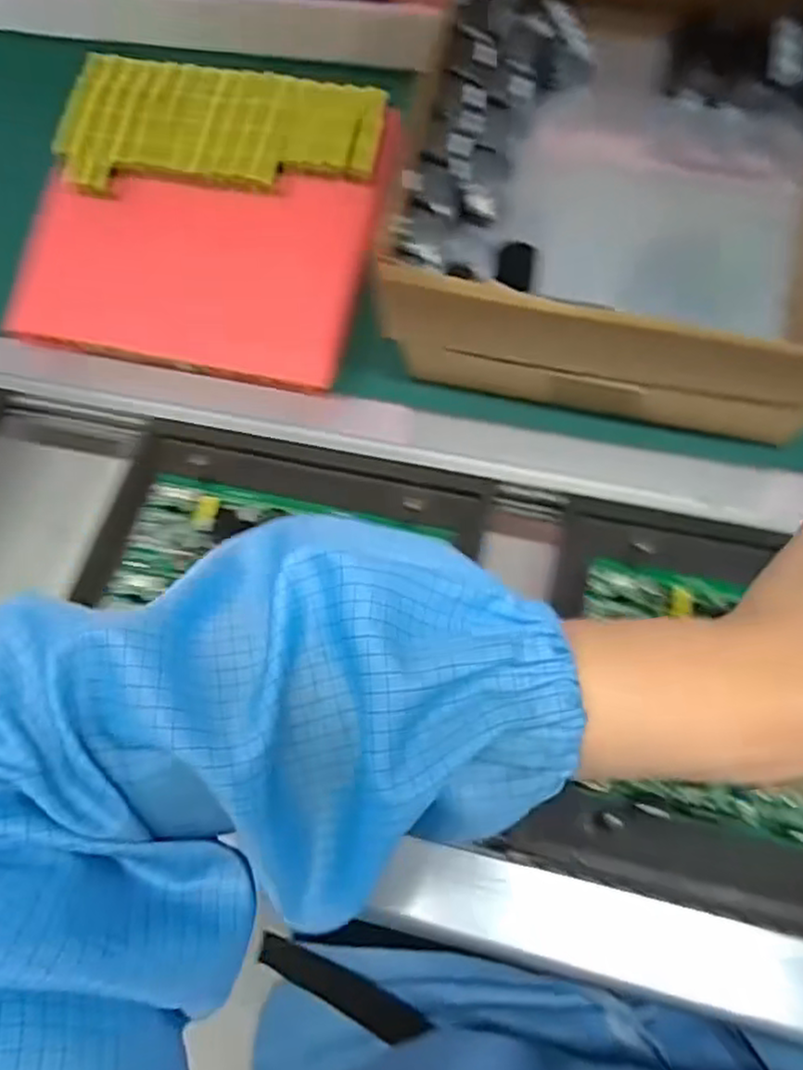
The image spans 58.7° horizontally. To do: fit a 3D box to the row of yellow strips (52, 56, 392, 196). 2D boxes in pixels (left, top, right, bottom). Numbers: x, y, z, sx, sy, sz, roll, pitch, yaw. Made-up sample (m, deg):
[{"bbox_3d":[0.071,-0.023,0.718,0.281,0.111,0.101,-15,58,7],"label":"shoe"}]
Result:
[{"bbox_3d":[-0.139,-0.302,0.541,0.241,0.013,0.104,12,89,8],"label":"row of yellow strips"}]

